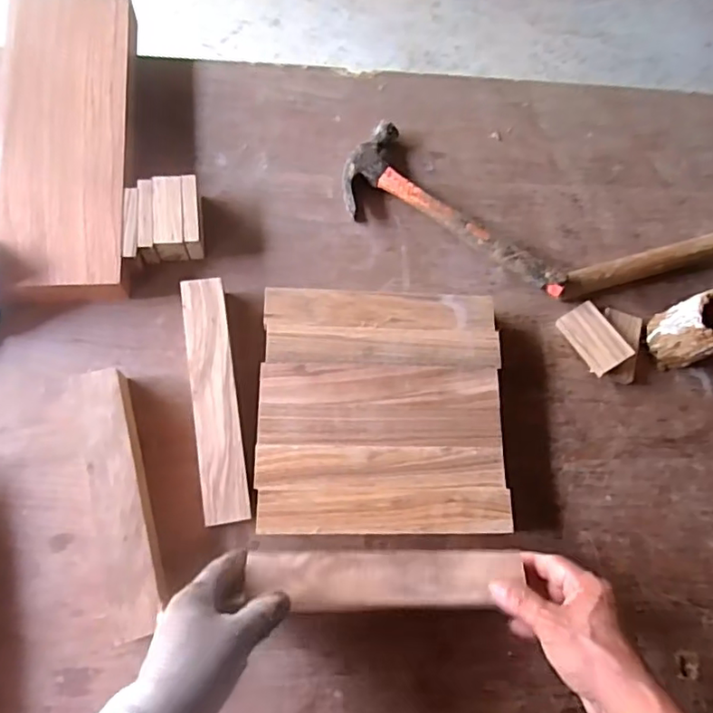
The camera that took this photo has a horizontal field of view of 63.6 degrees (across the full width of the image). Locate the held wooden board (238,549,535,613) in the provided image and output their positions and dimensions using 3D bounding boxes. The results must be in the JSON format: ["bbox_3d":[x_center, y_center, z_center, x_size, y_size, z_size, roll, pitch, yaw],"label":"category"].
[{"bbox_3d":[0.027,0.199,0.512,0.242,0.022,0.050,1,72,-4],"label":"held wooden board"}]

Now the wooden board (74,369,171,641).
[{"bbox_3d":[-0.231,0.140,0.566,0.049,0.053,0.255,-14,76,-11],"label":"wooden board"}]

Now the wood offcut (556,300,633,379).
[{"bbox_3d":[0.274,-0.022,0.661,0.049,0.014,0.082,-32,63,6],"label":"wood offcut"}]

